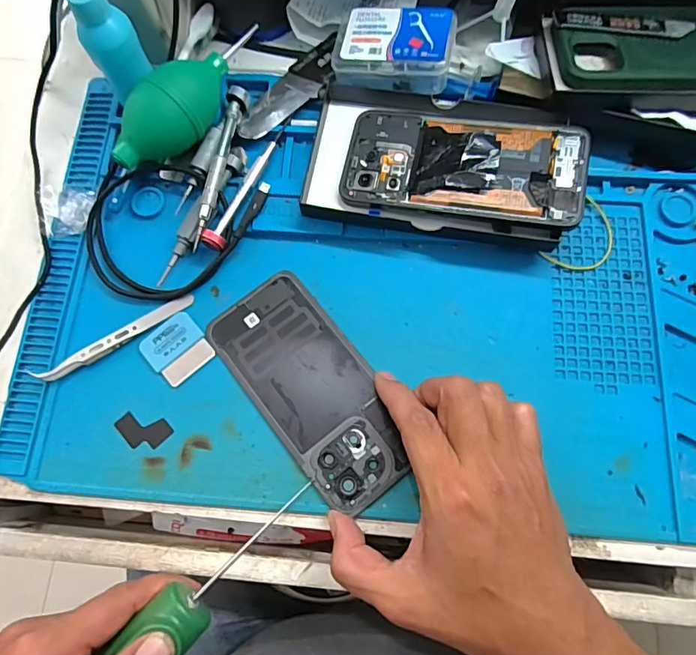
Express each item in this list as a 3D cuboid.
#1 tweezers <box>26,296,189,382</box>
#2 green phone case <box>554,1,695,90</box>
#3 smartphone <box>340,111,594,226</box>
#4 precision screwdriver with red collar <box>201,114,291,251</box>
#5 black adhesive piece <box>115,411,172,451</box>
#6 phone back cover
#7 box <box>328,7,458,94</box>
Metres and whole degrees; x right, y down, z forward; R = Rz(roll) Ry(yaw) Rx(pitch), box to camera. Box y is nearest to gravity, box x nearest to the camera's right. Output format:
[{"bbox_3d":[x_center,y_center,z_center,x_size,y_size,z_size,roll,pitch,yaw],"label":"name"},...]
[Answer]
[{"bbox_3d":[-0.156,0.006,0.319,0.107,0.013,0.011,-31,76,-6],"label":"tweezers"},{"bbox_3d":[0.226,-0.202,0.333,0.152,0.008,0.077,-4,75,1],"label":"green phone case"},{"bbox_3d":[0.078,-0.113,0.323,0.160,0.011,0.074,9,75,11],"label":"smartphone"},{"bbox_3d":[-0.068,-0.106,0.340,0.014,0.016,0.119,26,77,8],"label":"precision screwdriver with red collar"},{"bbox_3d":[-0.134,0.068,0.308,0.037,0.004,0.020,10,75,5],"label":"black adhesive piece"},{"bbox_3d":[-0.024,0.039,0.311,0.072,0.004,0.158,-33,75,-7],"label":"phone back cover"},{"bbox_3d":[0.033,-0.203,0.346,0.083,0.034,0.053,9,75,4],"label":"box"}]

